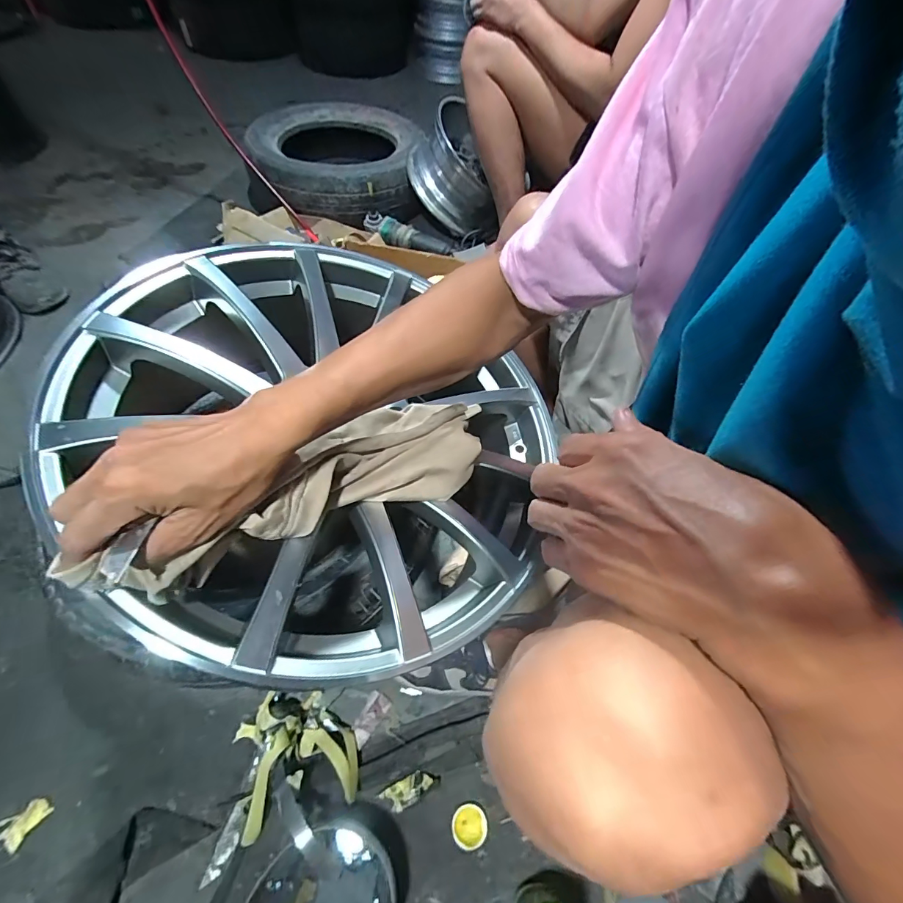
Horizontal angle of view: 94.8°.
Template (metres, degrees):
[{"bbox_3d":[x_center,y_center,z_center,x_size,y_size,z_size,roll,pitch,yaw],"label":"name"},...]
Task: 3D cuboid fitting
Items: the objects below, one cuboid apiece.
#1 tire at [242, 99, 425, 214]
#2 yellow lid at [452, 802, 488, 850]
[{"bbox_3d":[-0.343,-0.909,1.287,0.499,0.136,0.528,-17,60,-16],"label":"tire"},{"bbox_3d":[0.022,0.451,0.500,0.042,0.008,0.039,2,57,-4],"label":"yellow lid"}]

